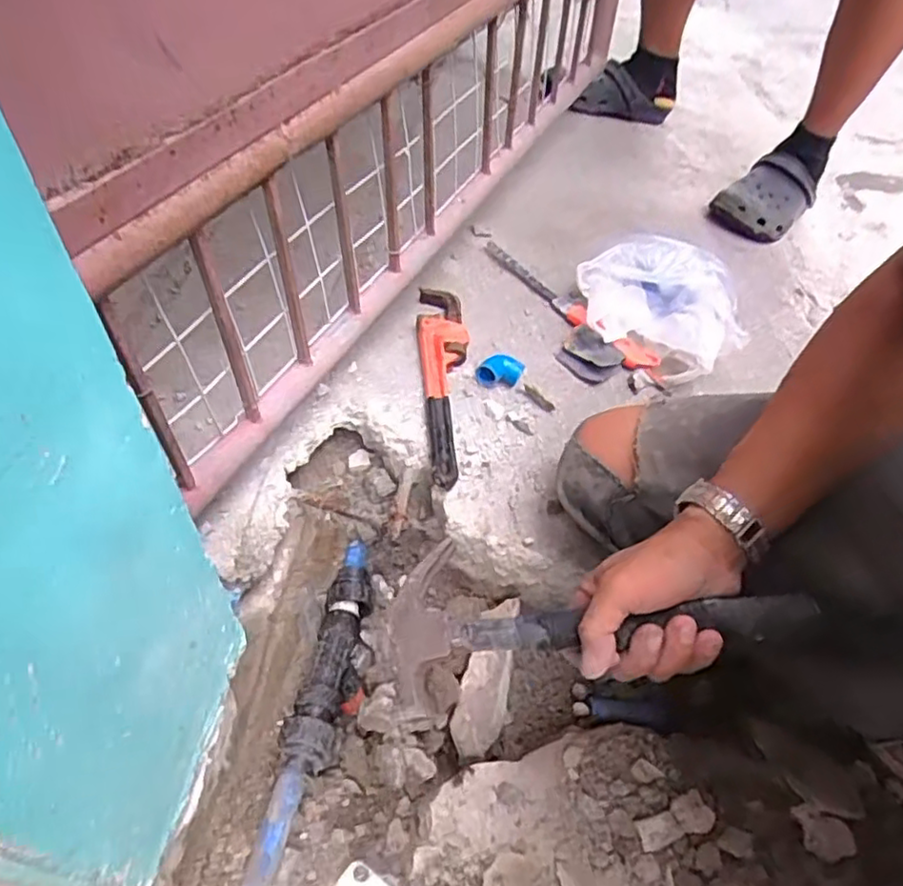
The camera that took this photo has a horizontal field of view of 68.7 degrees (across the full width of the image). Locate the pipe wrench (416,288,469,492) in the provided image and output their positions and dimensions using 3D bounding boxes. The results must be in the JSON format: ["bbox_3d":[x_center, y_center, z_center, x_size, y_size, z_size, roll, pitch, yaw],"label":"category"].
[{"bbox_3d":[-0.005,-0.070,0.700,0.052,0.037,0.271,-3,50,-4],"label":"pipe wrench"}]

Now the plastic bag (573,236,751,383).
[{"bbox_3d":[0.251,-0.161,0.805,0.198,0.082,0.156,9,50,5],"label":"plastic bag"}]

